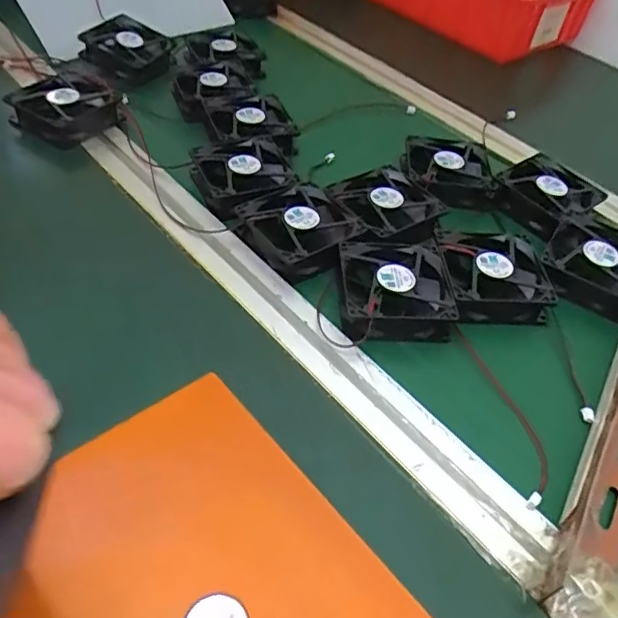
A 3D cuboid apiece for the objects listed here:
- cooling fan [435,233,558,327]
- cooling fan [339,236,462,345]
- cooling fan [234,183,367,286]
[{"bbox_3d":[0.145,-0.024,0.462,0.079,0.031,0.081,1,45,-5],"label":"cooling fan"},{"bbox_3d":[0.064,-0.014,0.443,0.080,0.029,0.086,2,45,-5],"label":"cooling fan"},{"bbox_3d":[-0.009,-0.066,0.481,0.082,0.028,0.082,-22,51,-25],"label":"cooling fan"}]

